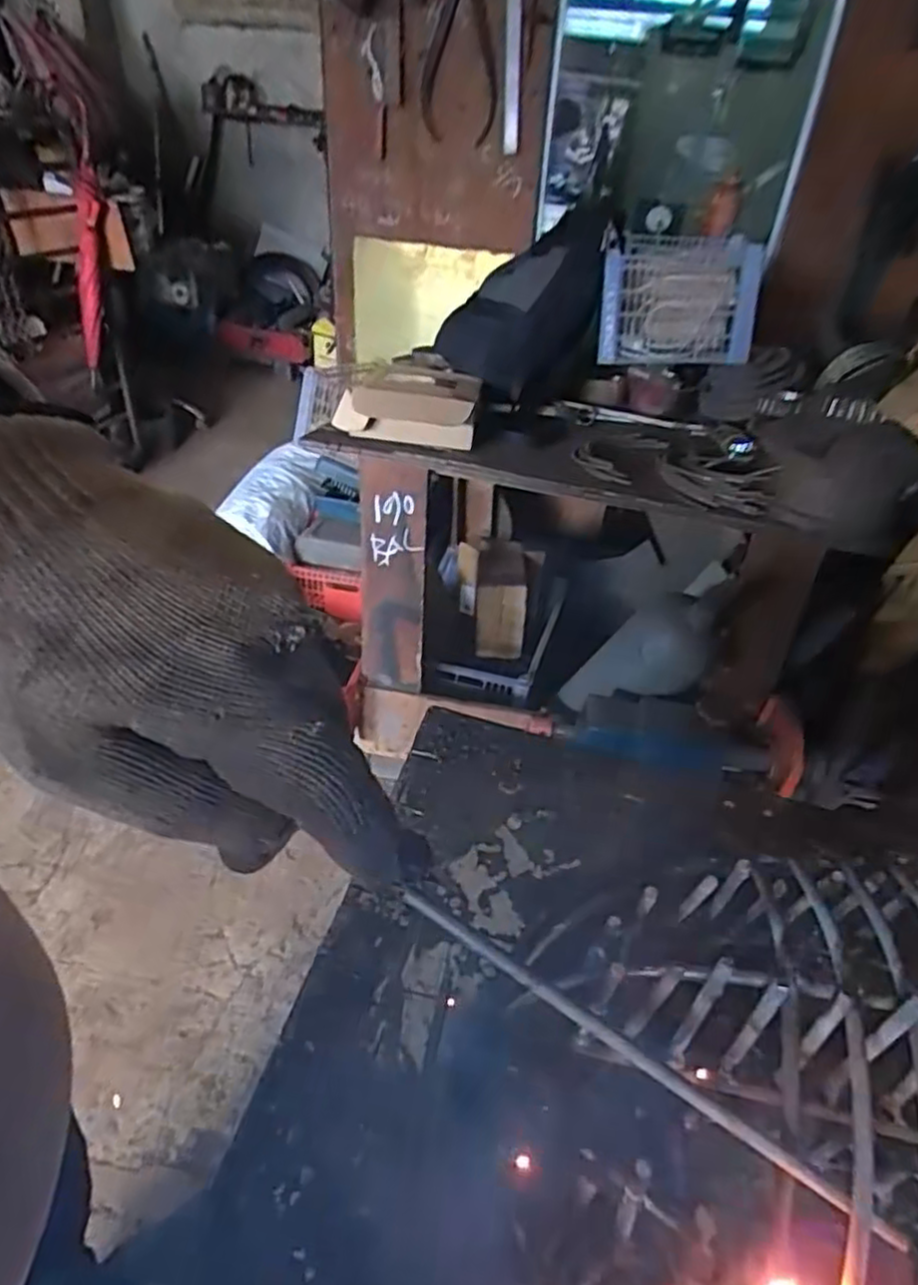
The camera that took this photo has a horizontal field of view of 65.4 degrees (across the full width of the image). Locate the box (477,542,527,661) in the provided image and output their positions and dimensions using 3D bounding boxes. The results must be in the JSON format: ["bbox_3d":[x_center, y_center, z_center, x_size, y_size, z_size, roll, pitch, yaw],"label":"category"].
[{"bbox_3d":[0.099,-0.110,1.699,0.117,0.212,0.158,6,37,2],"label":"box"}]

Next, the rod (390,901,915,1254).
[{"bbox_3d":[0.059,0.128,0.214,0.179,0.006,0.005,35,41,0],"label":"rod"}]

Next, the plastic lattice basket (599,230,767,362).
[{"bbox_3d":[0.423,-0.647,1.393,0.298,0.213,0.088,8,37,5],"label":"plastic lattice basket"}]

